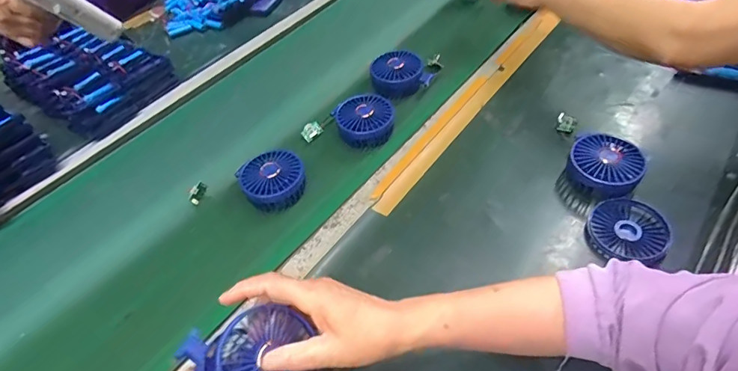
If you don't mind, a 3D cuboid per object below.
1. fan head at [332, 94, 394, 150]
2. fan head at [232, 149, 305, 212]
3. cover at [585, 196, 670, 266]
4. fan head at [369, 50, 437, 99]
[{"bbox_3d":[-0.004,-0.097,0.699,0.086,0.043,0.090,-22,49,-11],"label":"fan head"},{"bbox_3d":[-0.131,-0.008,0.631,0.086,0.038,0.085,-4,48,5],"label":"fan head"},{"bbox_3d":[0.309,0.055,0.551,0.086,0.022,0.087,6,49,14],"label":"cover"},{"bbox_3d":[0.054,-0.187,0.768,0.104,0.053,0.079,-11,47,-1],"label":"fan head"}]

